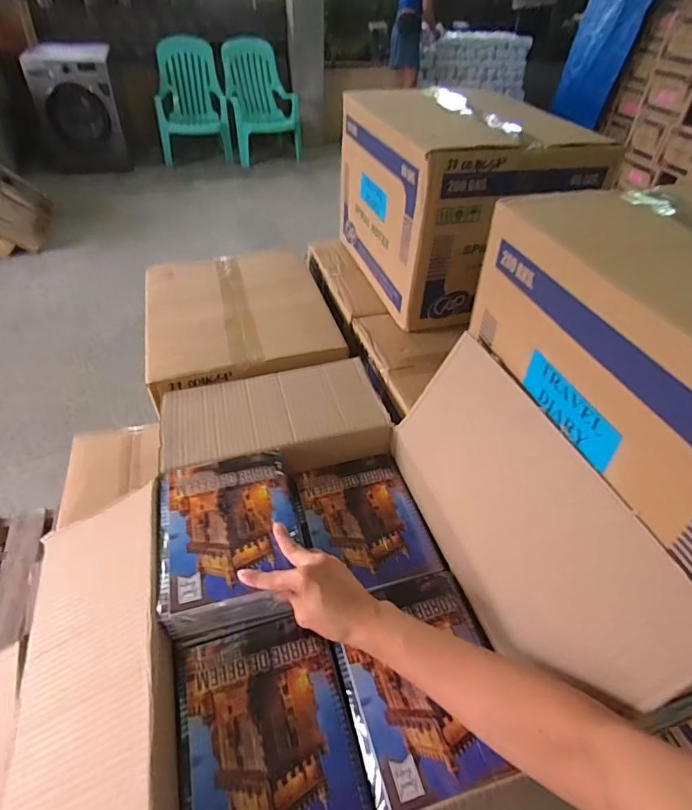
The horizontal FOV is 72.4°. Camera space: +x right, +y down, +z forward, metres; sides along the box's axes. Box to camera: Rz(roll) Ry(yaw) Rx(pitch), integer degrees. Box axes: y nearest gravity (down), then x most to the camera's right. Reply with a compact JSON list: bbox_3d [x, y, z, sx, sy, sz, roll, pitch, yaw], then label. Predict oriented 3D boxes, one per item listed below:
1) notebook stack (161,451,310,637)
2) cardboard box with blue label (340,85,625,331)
[{"bbox_3d":[-0.141,0.161,0.584,0.160,0.061,0.207,-9,45,-12],"label":"notebook stack"},{"bbox_3d":[0.197,-0.403,0.934,0.324,0.299,0.466,-13,46,-16],"label":"cardboard box with blue label"}]

